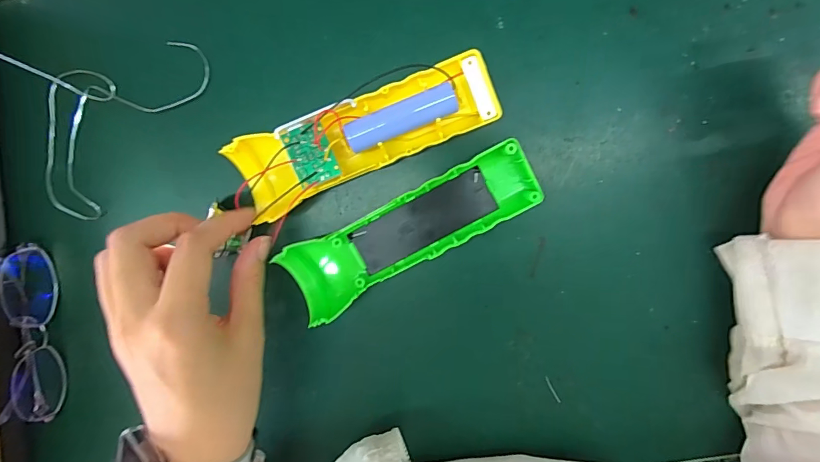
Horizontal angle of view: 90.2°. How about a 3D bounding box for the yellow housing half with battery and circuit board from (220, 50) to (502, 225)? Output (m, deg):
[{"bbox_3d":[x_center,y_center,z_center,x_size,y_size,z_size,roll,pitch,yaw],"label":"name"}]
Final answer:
[{"bbox_3d":[-0.027,-0.056,0.245,0.160,0.032,0.047,-21,95,5],"label":"yellow housing half with battery and circuit board"}]

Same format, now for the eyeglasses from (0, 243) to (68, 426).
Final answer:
[{"bbox_3d":[-0.268,0.074,0.288,0.029,0.034,0.125,7,98,5],"label":"eyeglasses"}]

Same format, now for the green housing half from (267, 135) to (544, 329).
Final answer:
[{"bbox_3d":[-0.001,-0.001,0.254,0.161,0.026,0.046,-28,94,9],"label":"green housing half"}]

